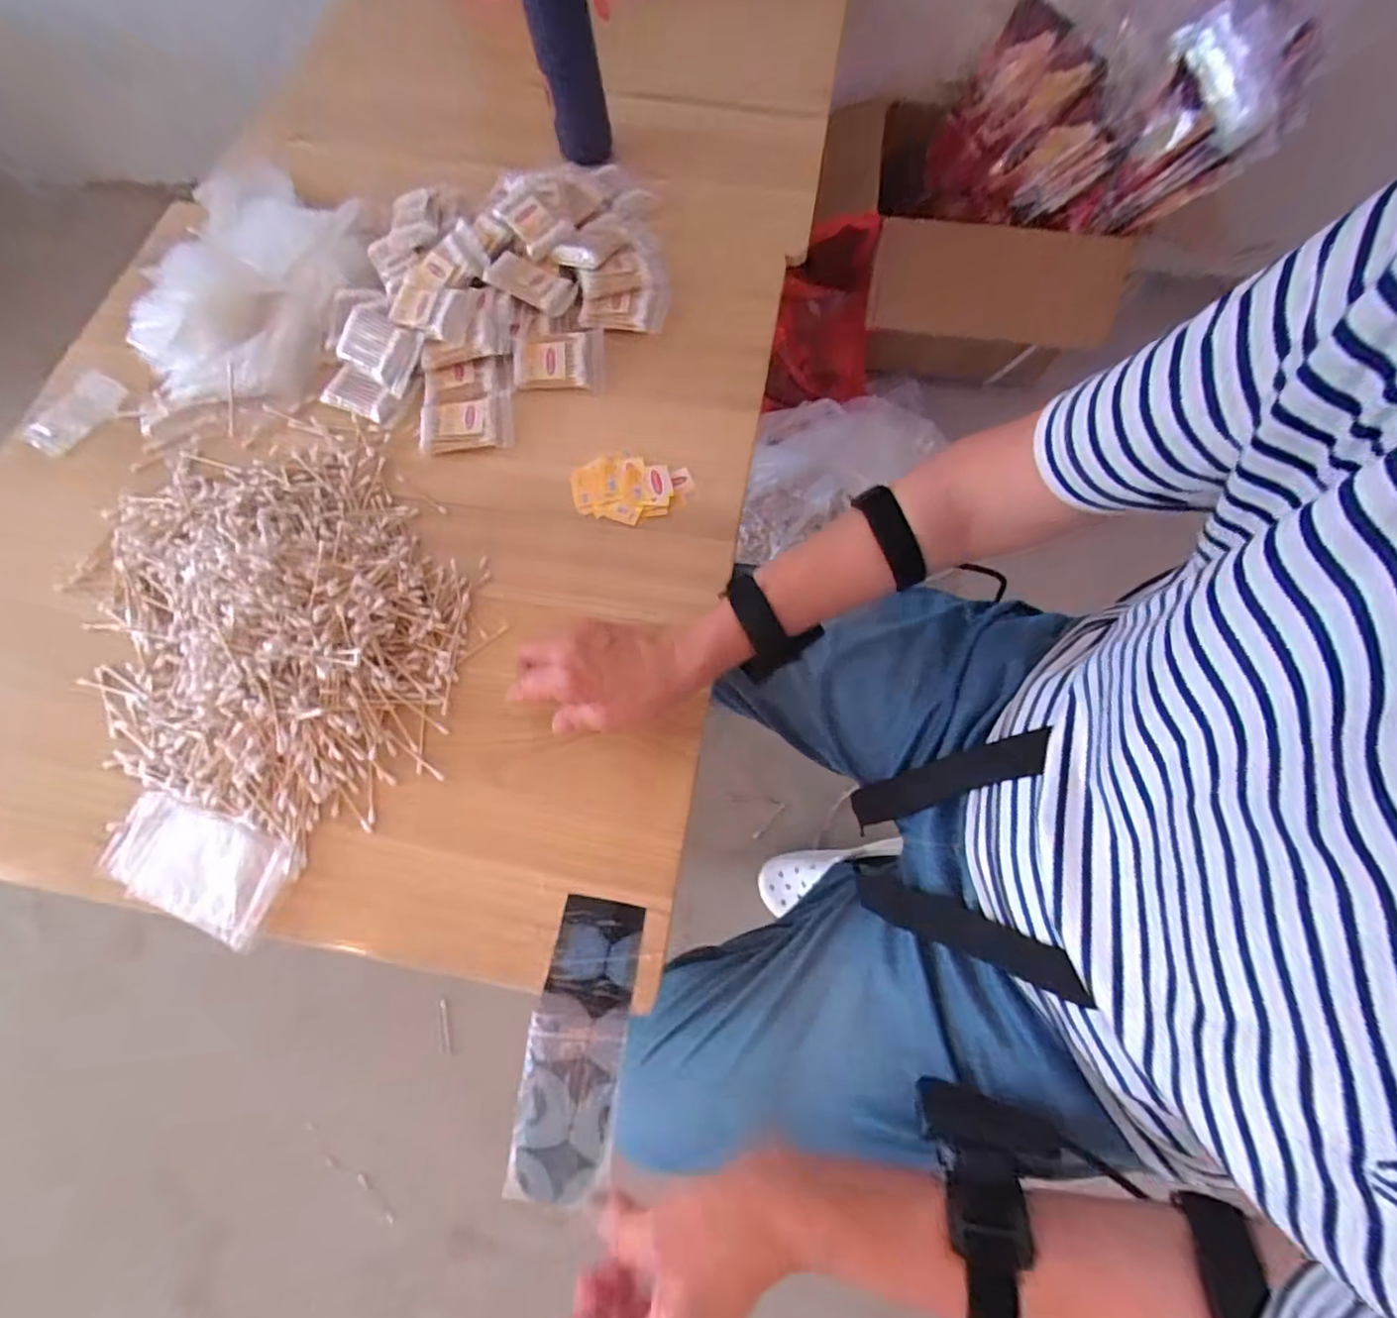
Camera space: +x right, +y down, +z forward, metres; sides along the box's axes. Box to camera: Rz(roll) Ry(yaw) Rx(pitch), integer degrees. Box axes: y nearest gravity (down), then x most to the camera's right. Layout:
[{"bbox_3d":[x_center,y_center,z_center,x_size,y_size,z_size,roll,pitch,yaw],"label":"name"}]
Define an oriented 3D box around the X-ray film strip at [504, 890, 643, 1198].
[{"bbox_3d":[-0.082,0.259,0.401,0.064,0.010,0.174,6,67,4],"label":"X-ray film strip"}]

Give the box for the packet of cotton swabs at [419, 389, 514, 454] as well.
[{"bbox_3d":[-0.232,-0.238,0.591,0.090,0.020,0.062,-5,69,-1],"label":"packet of cotton swabs"}]

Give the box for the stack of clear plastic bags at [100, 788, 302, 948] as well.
[{"bbox_3d":[-0.384,0.155,0.447,0.148,0.009,0.075,18,70,8],"label":"stack of clear plastic bags"}]

